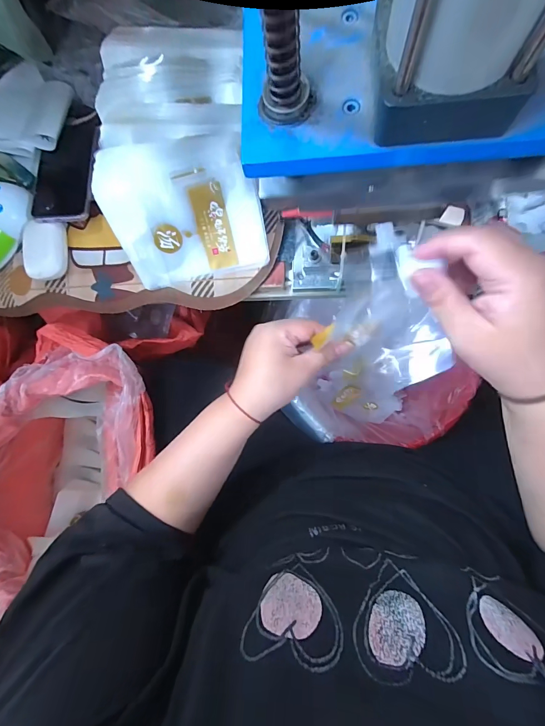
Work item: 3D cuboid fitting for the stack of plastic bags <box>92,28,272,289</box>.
[{"bbox_3d":[-0.116,-0.258,0.417,0.184,0.104,0.271,-8,82,5],"label":"stack of plastic bags"}]

